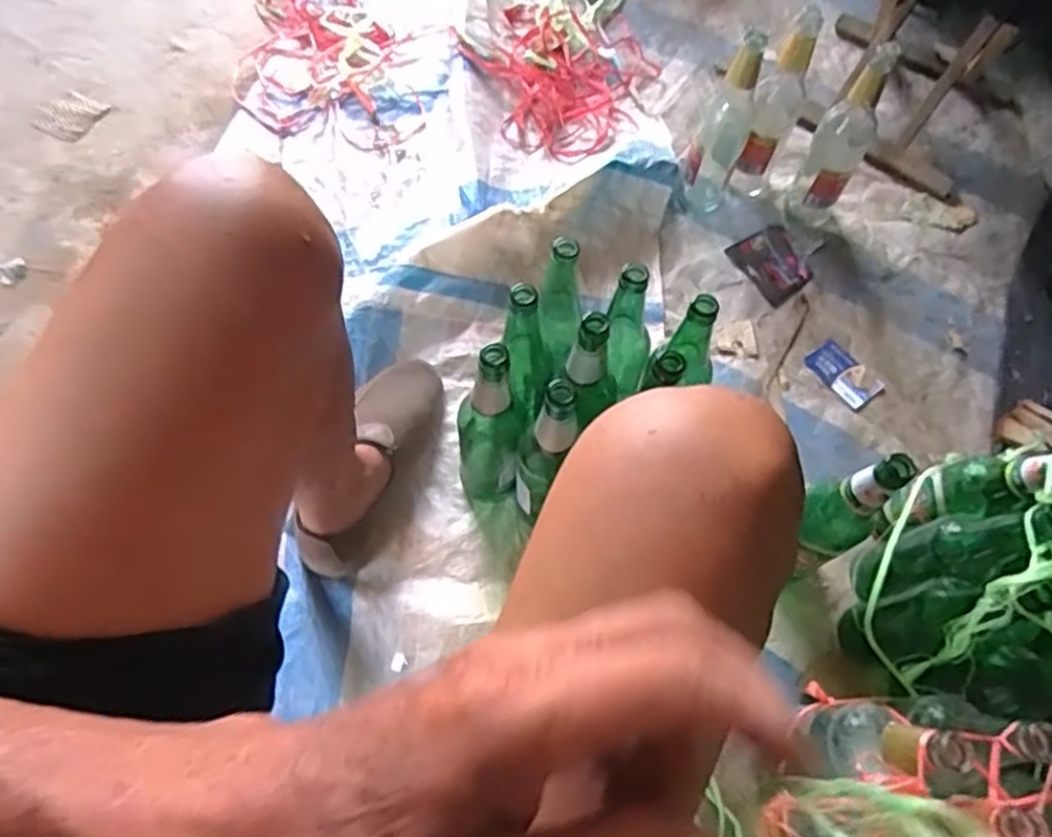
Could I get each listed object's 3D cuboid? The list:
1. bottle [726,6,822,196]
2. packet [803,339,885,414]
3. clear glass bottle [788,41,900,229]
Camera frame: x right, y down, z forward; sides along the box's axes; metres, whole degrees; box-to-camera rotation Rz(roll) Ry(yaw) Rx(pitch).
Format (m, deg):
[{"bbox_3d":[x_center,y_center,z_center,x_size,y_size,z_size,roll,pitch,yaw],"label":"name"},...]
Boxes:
[{"bbox_3d":[0.338,-0.416,1.019,0.065,0.269,0.059,24,65,10],"label":"bottle"},{"bbox_3d":[0.418,-0.058,0.978,0.059,0.007,0.098,-34,69,-18],"label":"packet"},{"bbox_3d":[0.421,-0.366,1.002,0.073,0.266,0.062,29,65,12],"label":"clear glass bottle"}]

